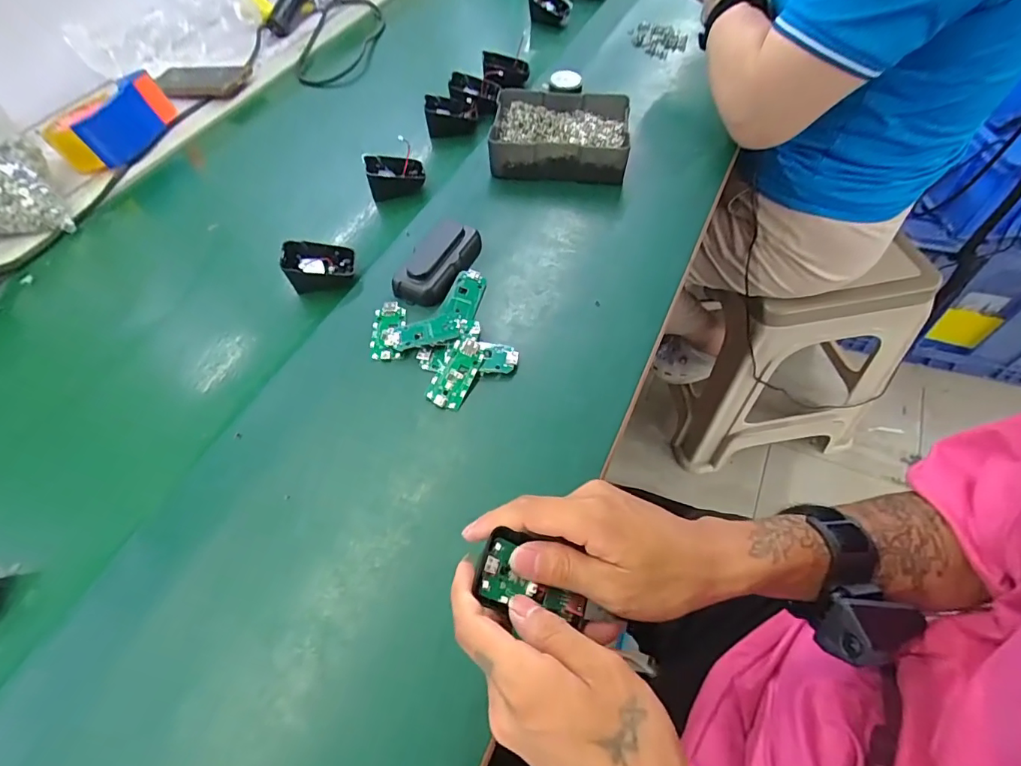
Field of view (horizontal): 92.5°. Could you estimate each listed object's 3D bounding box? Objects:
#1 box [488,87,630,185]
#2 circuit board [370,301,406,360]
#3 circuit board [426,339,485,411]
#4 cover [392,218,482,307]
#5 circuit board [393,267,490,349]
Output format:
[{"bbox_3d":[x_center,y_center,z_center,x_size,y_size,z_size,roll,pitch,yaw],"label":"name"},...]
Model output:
[{"bbox_3d":[0.060,-0.300,0.586,0.158,0.039,0.133,3,58,7],"label":"box"},{"bbox_3d":[-0.114,-0.050,0.453,0.029,0.006,0.064,-3,57,4],"label":"circuit board"},{"bbox_3d":[-0.046,-0.010,0.420,0.030,0.011,0.063,19,61,17],"label":"circuit board"},{"bbox_3d":[-0.072,-0.126,0.494,0.060,0.030,0.110,15,60,14],"label":"cover"},{"bbox_3d":[-0.057,-0.066,0.458,0.048,0.007,0.112,33,66,23],"label":"circuit board"}]

